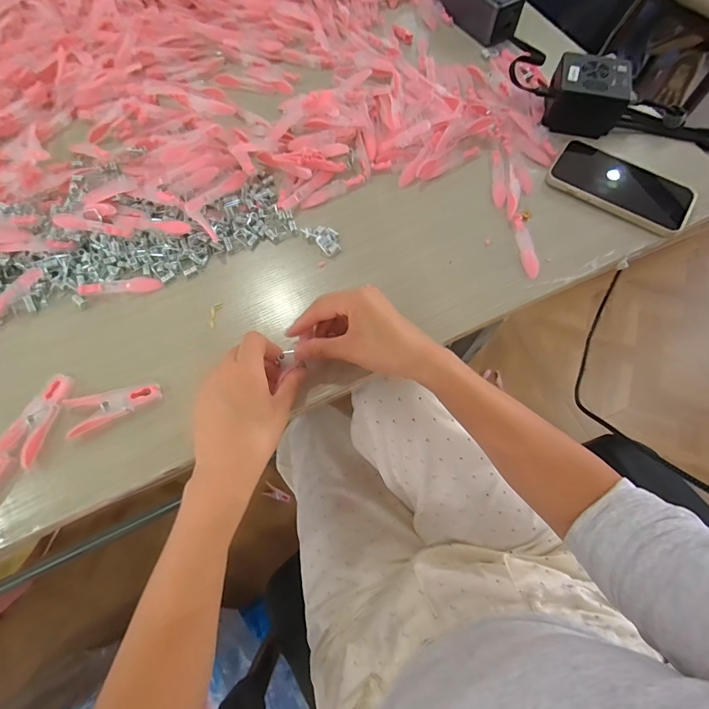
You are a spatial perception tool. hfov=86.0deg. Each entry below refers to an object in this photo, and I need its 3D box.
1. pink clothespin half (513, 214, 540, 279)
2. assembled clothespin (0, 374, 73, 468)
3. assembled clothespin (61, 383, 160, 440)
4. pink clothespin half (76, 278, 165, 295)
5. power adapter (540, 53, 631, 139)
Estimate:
[{"bbox_3d":[0.177,-0.113,0.394,0.011,0.012,0.073,-5,68,-2],"label":"pink clothespin half"},{"bbox_3d":[-0.274,0.054,0.329,0.034,0.011,0.077,18,69,7],"label":"assembled clothespin"},{"bbox_3d":[-0.210,0.045,0.333,0.079,0.009,0.034,-17,69,-7],"label":"assembled clothespin"},{"bbox_3d":[-0.232,-0.068,0.379,0.078,0.005,0.016,-6,69,-3],"label":"pink clothespin half"},{"bbox_3d":[0.270,-0.303,0.445,0.081,0.049,0.077,11,71,4],"label":"power adapter"}]

